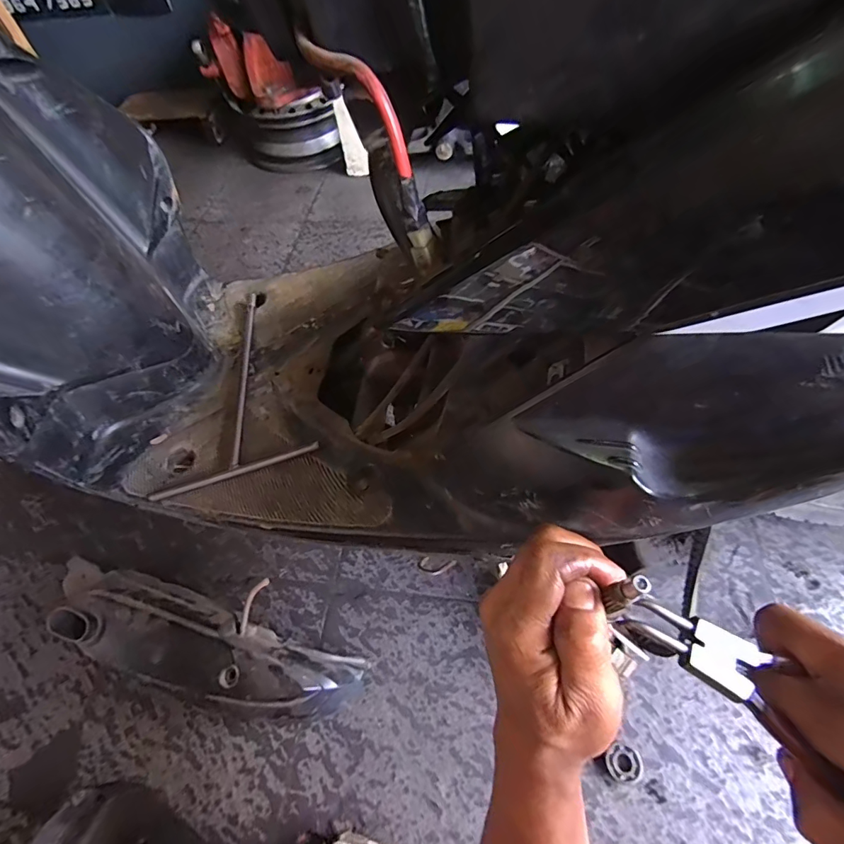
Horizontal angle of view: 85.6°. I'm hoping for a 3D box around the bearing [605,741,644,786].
[{"bbox_3d":[0.235,0.394,0.524,0.040,0.011,0.037,-2,57,3],"label":"bearing"}]

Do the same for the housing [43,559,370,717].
[{"bbox_3d":[-0.292,0.280,0.591,0.438,0.116,0.137,5,58,10],"label":"housing"}]

